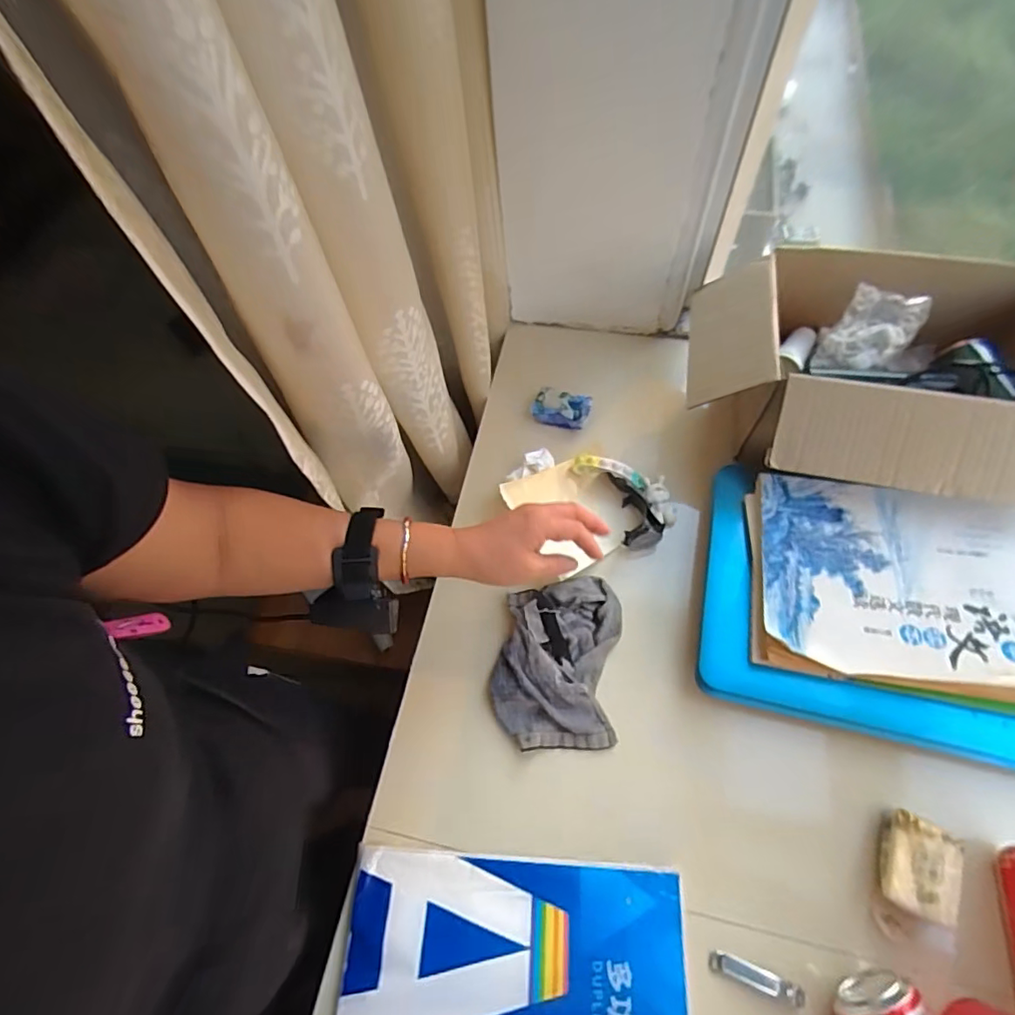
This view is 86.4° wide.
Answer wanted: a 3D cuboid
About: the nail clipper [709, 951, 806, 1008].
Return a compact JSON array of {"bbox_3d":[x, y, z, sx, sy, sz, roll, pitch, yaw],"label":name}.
[{"bbox_3d":[0.214,0.404,0.464,0.076,0.010,0.016,10,62,20],"label":"nail clipper"}]

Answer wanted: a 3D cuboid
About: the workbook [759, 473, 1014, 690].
[{"bbox_3d":[0.408,0.071,0.544,0.282,0.027,0.203,7,64,8],"label":"workbook"}]

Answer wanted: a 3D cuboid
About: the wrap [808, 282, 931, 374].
[{"bbox_3d":[0.426,-0.202,0.623,0.120,0.066,0.071,8,64,8],"label":"wrap"}]

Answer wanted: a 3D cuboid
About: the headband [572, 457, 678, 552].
[{"bbox_3d":[0.153,-0.020,0.666,0.089,0.034,0.144,-24,64,-9],"label":"headband"}]

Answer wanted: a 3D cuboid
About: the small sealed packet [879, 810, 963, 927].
[{"bbox_3d":[0.369,0.323,0.487,0.060,0.030,0.076,19,64,10],"label":"small sealed packet"}]

